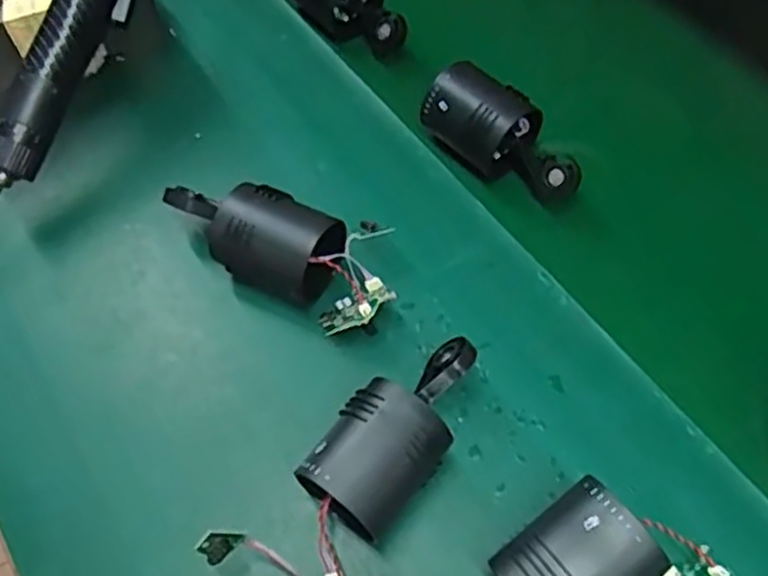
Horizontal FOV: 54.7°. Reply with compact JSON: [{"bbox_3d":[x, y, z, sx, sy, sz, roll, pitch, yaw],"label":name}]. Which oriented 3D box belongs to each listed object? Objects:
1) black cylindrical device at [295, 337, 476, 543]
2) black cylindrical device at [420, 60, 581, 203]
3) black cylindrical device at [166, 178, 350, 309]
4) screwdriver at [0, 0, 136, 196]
[{"bbox_3d":[0.009,0.074,0.392,0.051,0.056,0.112,32,64,18],"label":"black cylindrical device"},{"bbox_3d":[0.077,-0.100,0.504,0.121,0.048,0.056,39,65,2],"label":"black cylindrical device"},{"bbox_3d":[-0.082,-0.030,0.454,0.119,0.058,0.050,22,62,13],"label":"black cylindrical device"},{"bbox_3d":[-0.220,-0.122,0.475,0.032,0.039,0.280,22,85,13],"label":"screwdriver"}]

